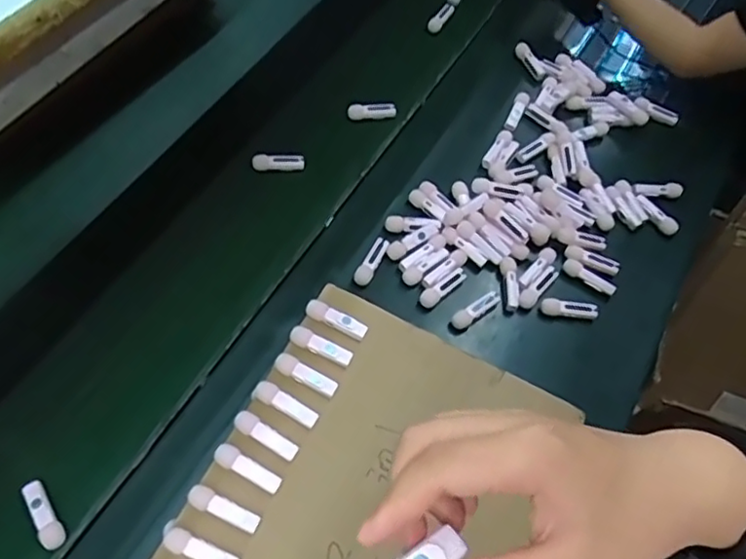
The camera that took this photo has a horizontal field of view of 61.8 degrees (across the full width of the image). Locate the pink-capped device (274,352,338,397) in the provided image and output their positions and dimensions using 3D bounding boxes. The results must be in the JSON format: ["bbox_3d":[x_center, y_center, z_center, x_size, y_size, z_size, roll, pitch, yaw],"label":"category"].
[{"bbox_3d":[-0.065,0.093,0.606,0.063,0.010,0.020,24,61,11],"label":"pink-capped device"}]

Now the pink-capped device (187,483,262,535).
[{"bbox_3d":[-0.129,0.199,0.541,0.065,0.010,0.018,24,61,10],"label":"pink-capped device"}]

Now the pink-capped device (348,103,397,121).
[{"bbox_3d":[-0.001,-0.234,0.868,0.066,0.011,0.021,-5,60,-6],"label":"pink-capped device"}]

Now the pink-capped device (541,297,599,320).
[{"bbox_3d":[0.231,0.034,0.728,0.066,0.011,0.019,6,59,0],"label":"pink-capped device"}]

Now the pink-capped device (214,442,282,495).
[{"bbox_3d":[-0.112,0.169,0.558,0.063,0.013,0.018,26,61,12],"label":"pink-capped device"}]

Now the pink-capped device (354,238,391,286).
[{"bbox_3d":[0.000,-0.021,0.733,0.021,0.011,0.068,24,61,11],"label":"pink-capped device"}]

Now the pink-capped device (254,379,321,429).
[{"bbox_3d":[-0.082,0.118,0.591,0.065,0.010,0.020,29,62,13],"label":"pink-capped device"}]

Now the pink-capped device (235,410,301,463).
[{"bbox_3d":[-0.099,0.144,0.575,0.064,0.011,0.019,29,62,13],"label":"pink-capped device"}]

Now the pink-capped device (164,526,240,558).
[{"bbox_3d":[-0.144,0.229,0.525,0.066,0.011,0.019,22,61,10],"label":"pink-capped device"}]

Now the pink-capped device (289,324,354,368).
[{"bbox_3d":[-0.052,0.066,0.623,0.065,0.011,0.020,25,61,11],"label":"pink-capped device"}]

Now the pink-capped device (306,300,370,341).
[{"bbox_3d":[-0.038,0.041,0.639,0.067,0.011,0.020,25,61,11],"label":"pink-capped device"}]

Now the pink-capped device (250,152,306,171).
[{"bbox_3d":[-0.121,-0.150,0.802,0.065,0.010,0.020,4,59,-1],"label":"pink-capped device"}]

